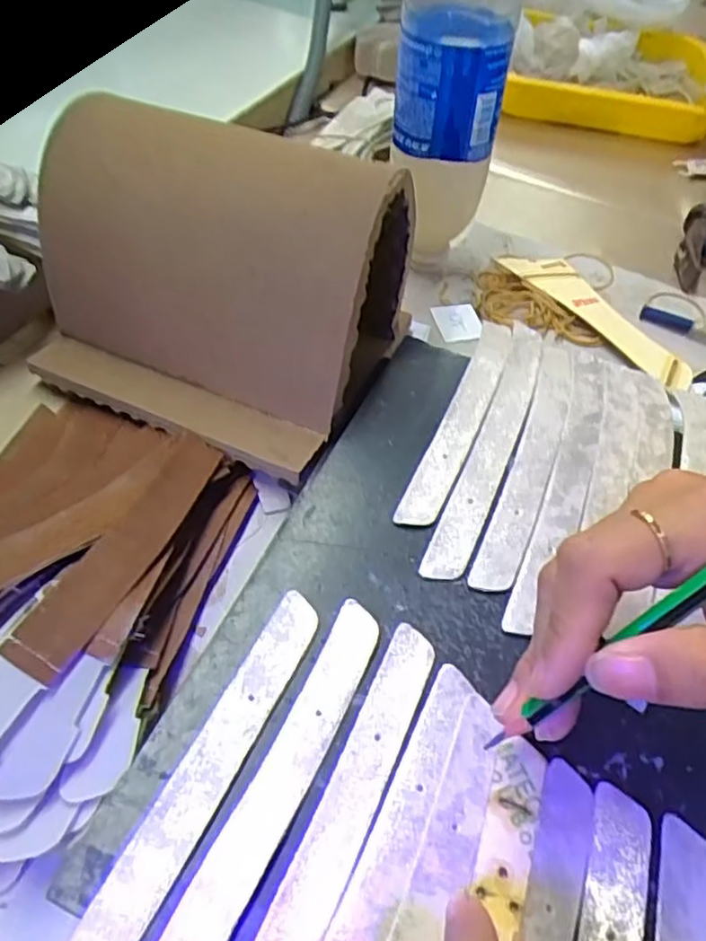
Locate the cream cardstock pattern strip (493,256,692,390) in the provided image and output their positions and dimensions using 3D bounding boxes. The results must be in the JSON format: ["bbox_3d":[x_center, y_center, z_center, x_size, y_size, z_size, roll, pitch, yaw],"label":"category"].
[{"bbox_3d":[0.175,-0.112,0.473,0.048,0.008,0.154,-27,59,-25],"label":"cream cardstock pattern strip"}]

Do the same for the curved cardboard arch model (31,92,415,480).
[{"bbox_3d":[-0.076,-0.110,0.357,0.188,0.119,0.135,22,54,11],"label":"curved cardboard arch model"}]

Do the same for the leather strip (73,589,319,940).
[{"bbox_3d":[-0.060,0.125,0.230,0.020,0.028,0.183,25,54,13],"label":"leather strip"}]

